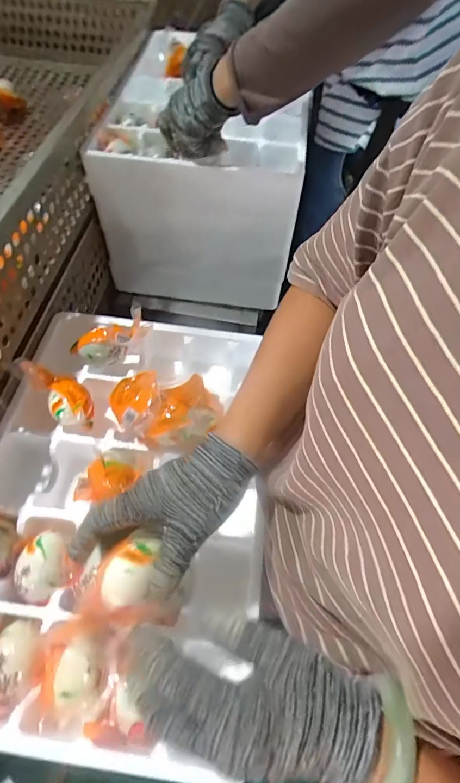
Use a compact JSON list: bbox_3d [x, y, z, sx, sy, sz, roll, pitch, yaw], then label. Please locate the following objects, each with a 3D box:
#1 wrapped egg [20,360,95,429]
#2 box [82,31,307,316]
[{"bbox_3d":[-0.183,0.001,0.445,0.042,0.041,0.088,-34,65,-22],"label":"wrapped egg"},{"bbox_3d":[-0.048,-0.360,0.706,0.324,0.237,0.334,9,57,2],"label":"box"}]

